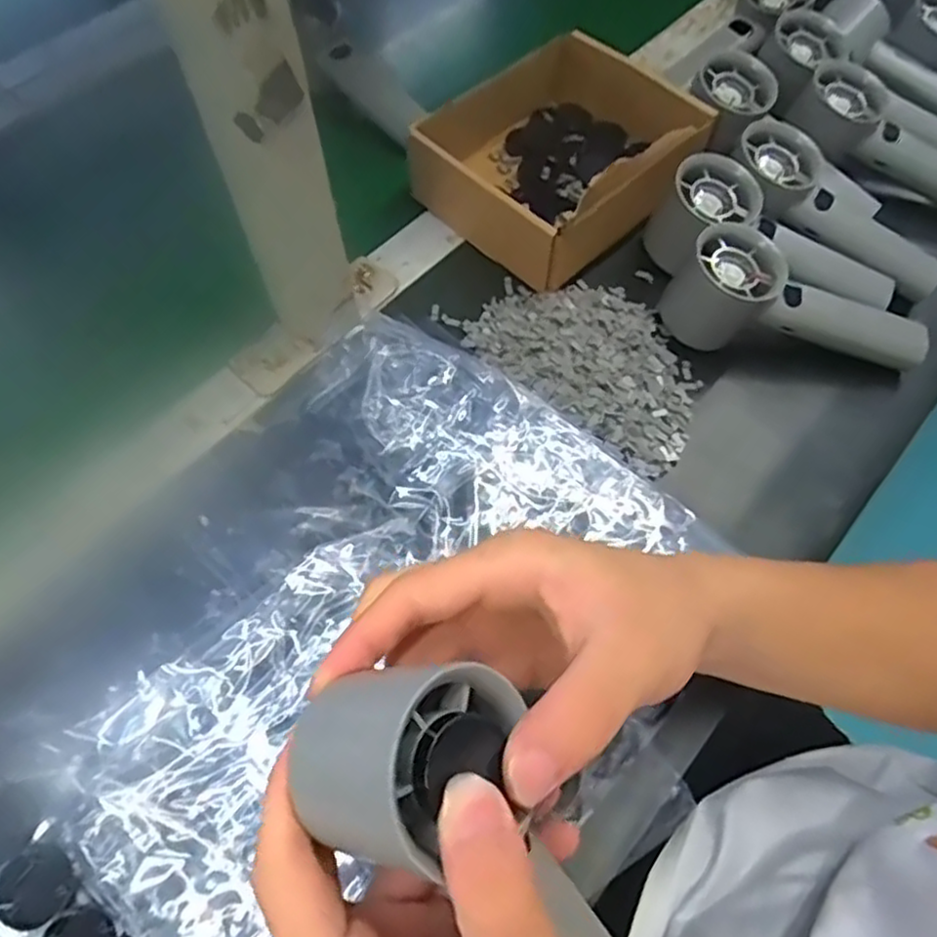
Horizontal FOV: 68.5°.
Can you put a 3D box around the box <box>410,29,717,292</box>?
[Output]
[{"bbox_3d":[0.061,-0.216,0.467,0.157,0.061,0.170,35,67,17],"label":"box"}]

